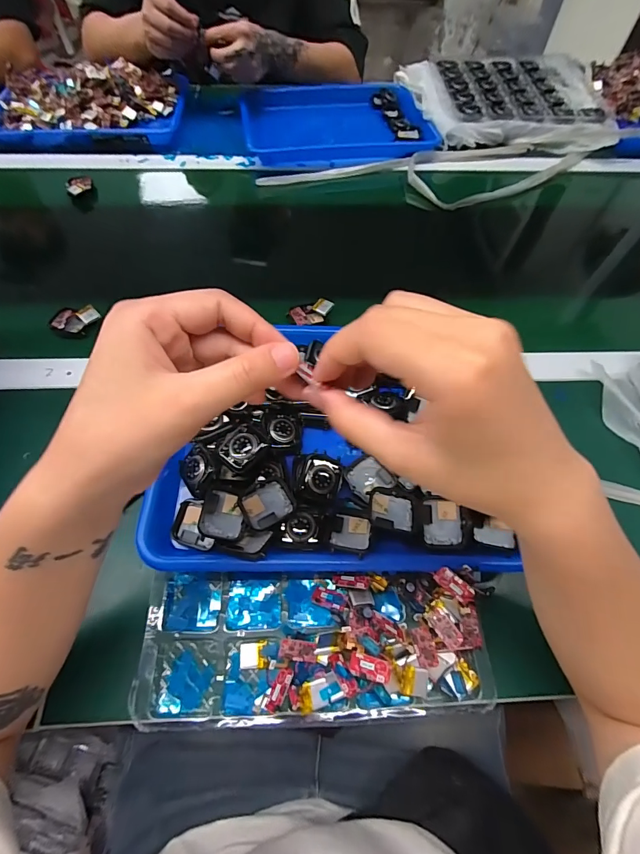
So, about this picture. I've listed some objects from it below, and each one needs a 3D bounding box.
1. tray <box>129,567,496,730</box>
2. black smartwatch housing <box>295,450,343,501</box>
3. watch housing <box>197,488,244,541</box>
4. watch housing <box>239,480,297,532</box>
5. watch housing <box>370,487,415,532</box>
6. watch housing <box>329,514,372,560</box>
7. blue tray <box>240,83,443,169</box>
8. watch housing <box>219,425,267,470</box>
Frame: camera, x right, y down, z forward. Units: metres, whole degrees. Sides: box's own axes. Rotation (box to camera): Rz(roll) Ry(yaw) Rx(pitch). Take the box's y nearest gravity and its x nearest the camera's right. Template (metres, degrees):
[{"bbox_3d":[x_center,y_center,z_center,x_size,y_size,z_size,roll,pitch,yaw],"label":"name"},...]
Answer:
[{"bbox_3d":[-0.003,0.163,0.291,0.258,0.031,0.101,1,60,-1],"label":"tray"},{"bbox_3d":[-0.001,0.044,0.341,0.040,0.013,0.041,4,60,1],"label":"black smartwatch housing"},{"bbox_3d":[-0.078,0.068,0.310,0.032,0.009,0.041,21,53,-30],"label":"watch housing"},{"bbox_3d":[-0.043,0.062,0.315,0.040,0.009,0.032,-31,65,-17],"label":"watch housing"},{"bbox_3d":[0.060,0.068,0.322,0.037,0.009,0.034,9,60,4],"label":"watch housing"},{"bbox_3d":[0.025,0.086,0.314,0.032,0.010,0.045,7,32,5],"label":"watch housing"},{"bbox_3d":[0.026,-0.539,0.689,0.311,0.032,0.250,-7,60,-5],"label":"blue tray"},{"bbox_3d":[-0.069,0.016,0.334,0.031,0.008,0.034,34,65,18],"label":"watch housing"}]

